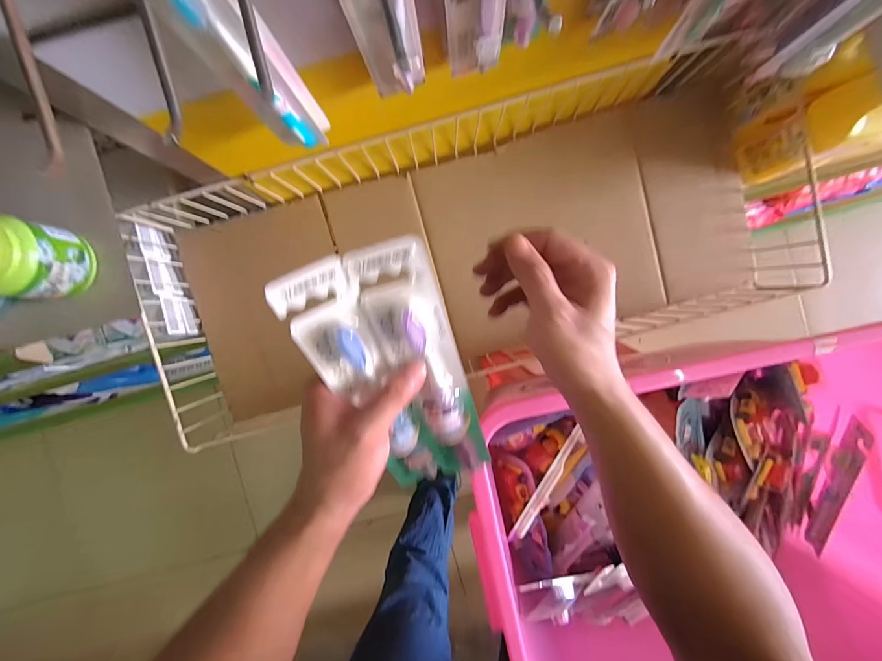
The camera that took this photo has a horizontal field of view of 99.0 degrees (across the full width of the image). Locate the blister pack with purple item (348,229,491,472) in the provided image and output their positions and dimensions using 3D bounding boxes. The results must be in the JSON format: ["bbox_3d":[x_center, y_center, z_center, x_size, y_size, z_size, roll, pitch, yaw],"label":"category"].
[{"bbox_3d":[-0.009,0.038,0.274,0.056,0.022,0.216,-18,125,3],"label":"blister pack with purple item"}]

